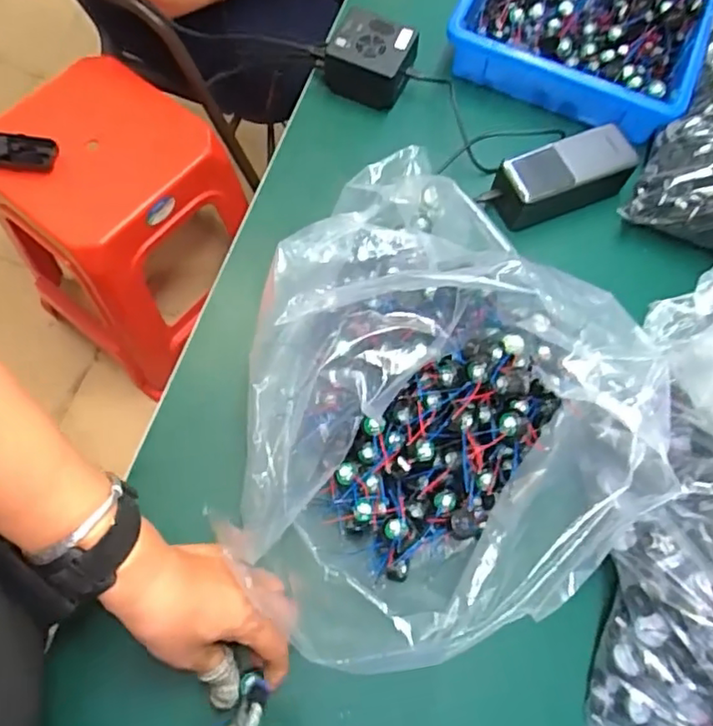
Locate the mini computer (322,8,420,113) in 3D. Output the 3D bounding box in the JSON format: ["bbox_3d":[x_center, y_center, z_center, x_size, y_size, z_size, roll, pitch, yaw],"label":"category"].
[{"bbox_3d":[0.014,-0.310,0.629,0.084,0.052,0.063,20,70,6],"label":"mini computer"}]

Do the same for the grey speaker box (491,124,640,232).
[{"bbox_3d":[0.195,-0.176,0.581,0.141,0.044,0.060,-20,71,-9],"label":"grey speaker box"}]

